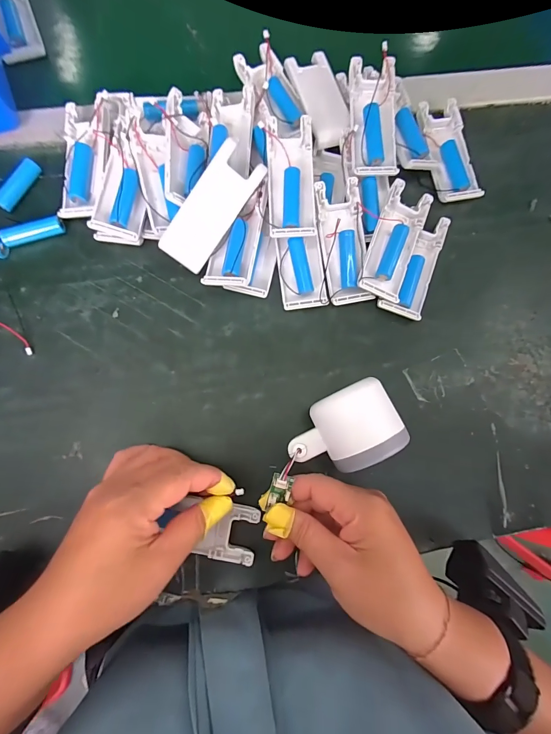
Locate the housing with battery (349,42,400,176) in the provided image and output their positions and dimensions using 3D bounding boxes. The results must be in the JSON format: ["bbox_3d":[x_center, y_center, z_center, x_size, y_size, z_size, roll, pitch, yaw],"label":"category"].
[{"bbox_3d":[0.086,-0.222,0.298,0.042,0.020,0.103,-2,87,2],"label":"housing with battery"}]

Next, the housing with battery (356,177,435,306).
[{"bbox_3d":[0.106,-0.110,0.302,0.041,0.022,0.102,20,80,0],"label":"housing with battery"}]

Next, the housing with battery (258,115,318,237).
[{"bbox_3d":[0.012,-0.160,0.291,0.040,0.019,0.101,-3,81,-4],"label":"housing with battery"}]

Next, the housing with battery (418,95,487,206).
[{"bbox_3d":[0.171,-0.213,0.333,0.043,0.012,0.103,-12,82,-5],"label":"housing with battery"}]

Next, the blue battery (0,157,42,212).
[{"bbox_3d":[-0.232,-0.164,0.303,0.010,0.015,0.051,28,80,1],"label":"blue battery"}]

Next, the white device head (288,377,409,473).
[{"bbox_3d":[0.049,0.049,0.258,0.079,0.059,0.055,-24,83,-7],"label":"white device head"}]

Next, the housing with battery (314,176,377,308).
[{"bbox_3d":[0.060,-0.109,0.300,0.040,0.020,0.104,-10,92,3],"label":"housing with battery"}]

